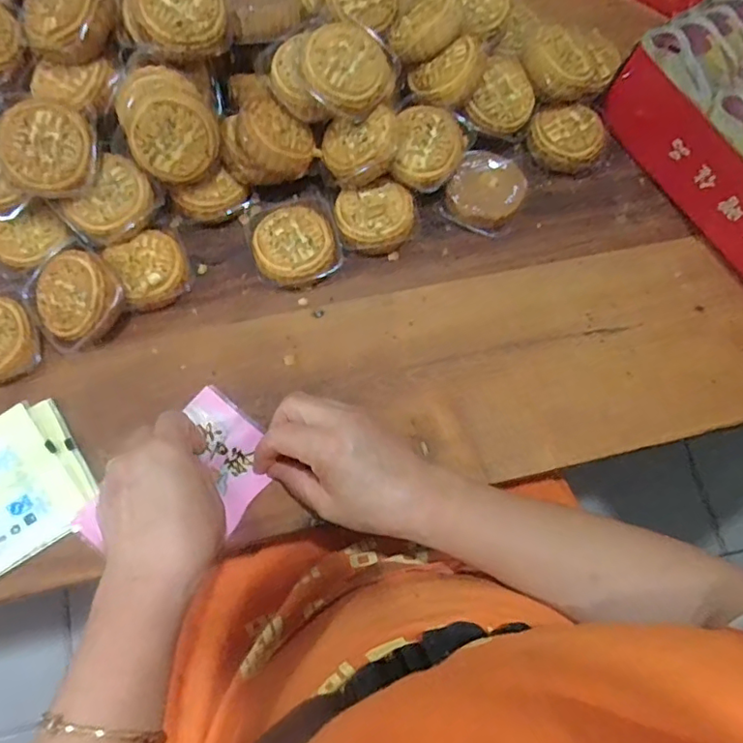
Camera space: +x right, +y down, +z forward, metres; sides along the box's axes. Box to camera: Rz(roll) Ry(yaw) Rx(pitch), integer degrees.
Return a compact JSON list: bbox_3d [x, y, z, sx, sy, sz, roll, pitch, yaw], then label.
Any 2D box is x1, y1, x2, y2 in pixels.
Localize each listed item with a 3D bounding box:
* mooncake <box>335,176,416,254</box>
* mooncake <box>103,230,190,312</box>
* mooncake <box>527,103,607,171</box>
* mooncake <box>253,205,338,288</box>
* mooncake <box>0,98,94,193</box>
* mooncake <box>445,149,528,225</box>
[{"bbox_3d":[0.004,-0.130,0.491,0.065,0.034,0.058,-18,74,-7],"label":"mooncake"},{"bbox_3d":[-0.180,-0.081,0.469,0.054,0.032,0.059,-31,76,-10],"label":"mooncake"},{"bbox_3d":[0.178,-0.214,0.522,0.059,0.029,0.063,0,73,-1],"label":"mooncake"},{"bbox_3d":[-0.065,-0.104,0.480,0.065,0.031,0.066,0,73,-1],"label":"mooncake"},{"bbox_3d":[-0.240,-0.167,0.420,0.062,0.020,0.062,0,91,-8],"label":"mooncake"},{"bbox_3d":[0.102,-0.160,0.504,0.060,0.032,0.064,0,73,-1],"label":"mooncake"}]

